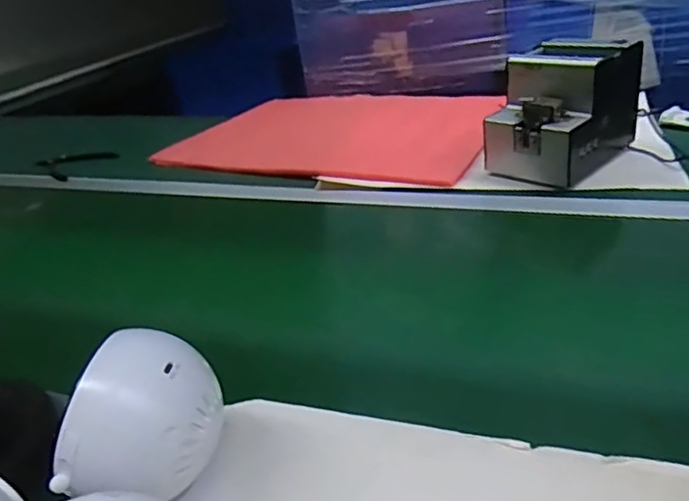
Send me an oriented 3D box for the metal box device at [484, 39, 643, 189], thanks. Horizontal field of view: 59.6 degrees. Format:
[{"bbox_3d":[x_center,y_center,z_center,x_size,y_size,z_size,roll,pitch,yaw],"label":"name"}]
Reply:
[{"bbox_3d":[0.292,-0.191,0.807,0.181,0.141,0.124,-28,35,-33],"label":"metal box device"}]

